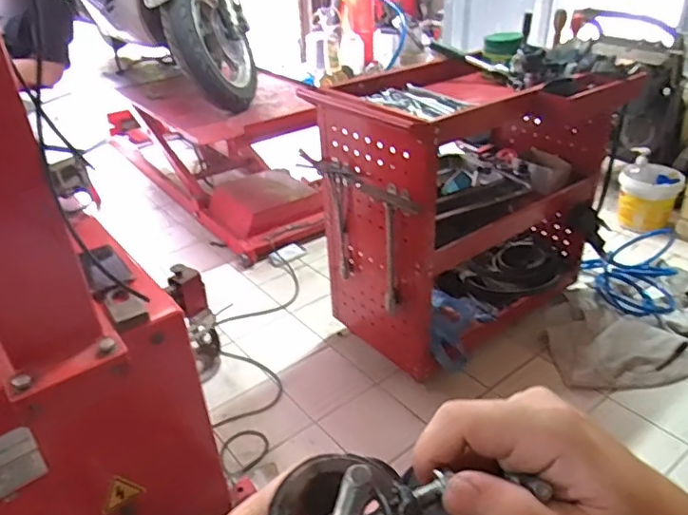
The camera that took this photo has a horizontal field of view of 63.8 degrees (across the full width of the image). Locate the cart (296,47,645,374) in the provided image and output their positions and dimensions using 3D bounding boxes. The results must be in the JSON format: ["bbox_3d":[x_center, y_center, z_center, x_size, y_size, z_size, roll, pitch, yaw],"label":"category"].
[{"bbox_3d":[0.326,-0.166,1.469,0.742,0.628,0.485,-22,37,-30],"label":"cart"}]

